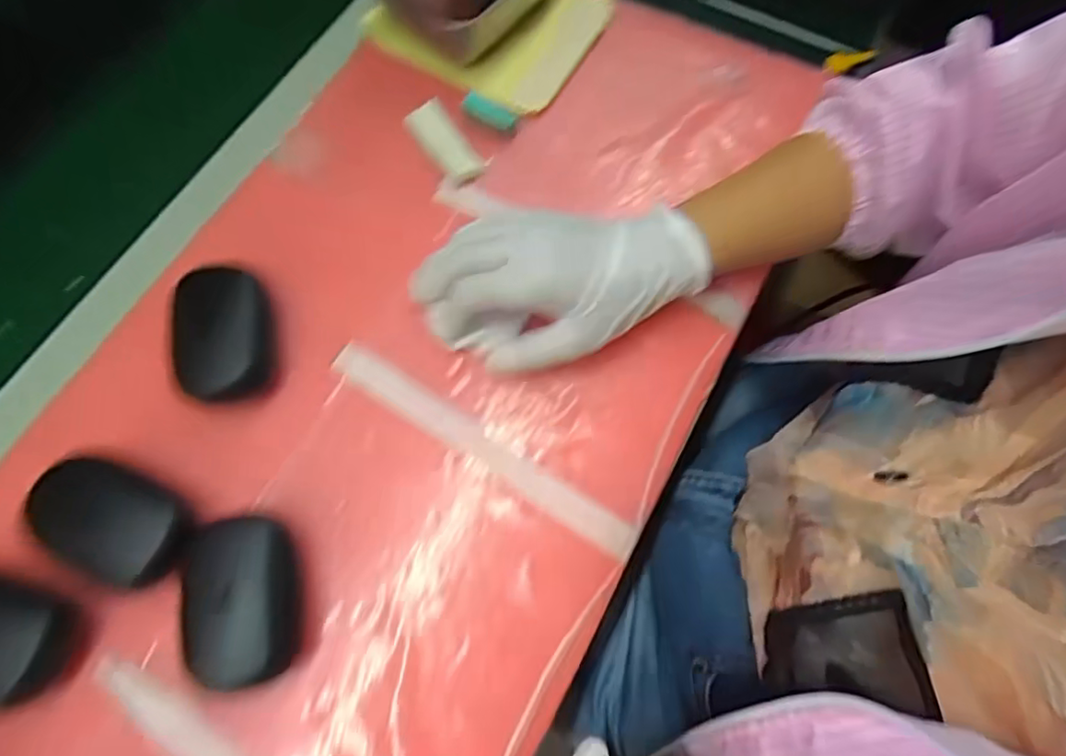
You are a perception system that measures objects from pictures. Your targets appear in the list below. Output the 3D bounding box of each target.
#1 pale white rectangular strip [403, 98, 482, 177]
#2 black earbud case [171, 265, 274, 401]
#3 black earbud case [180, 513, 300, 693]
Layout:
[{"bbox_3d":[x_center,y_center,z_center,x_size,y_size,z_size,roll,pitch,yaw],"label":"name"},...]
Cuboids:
[{"bbox_3d":[-0.063,-0.164,0.398,0.027,0.007,0.062,-35,87,0],"label":"pale white rectangular strip"},{"bbox_3d":[-0.184,-0.026,0.340,0.052,0.024,0.074,-9,71,-3],"label":"black earbud case"},{"bbox_3d":[-0.146,0.112,0.293,0.051,0.032,0.078,-18,71,-6],"label":"black earbud case"}]

